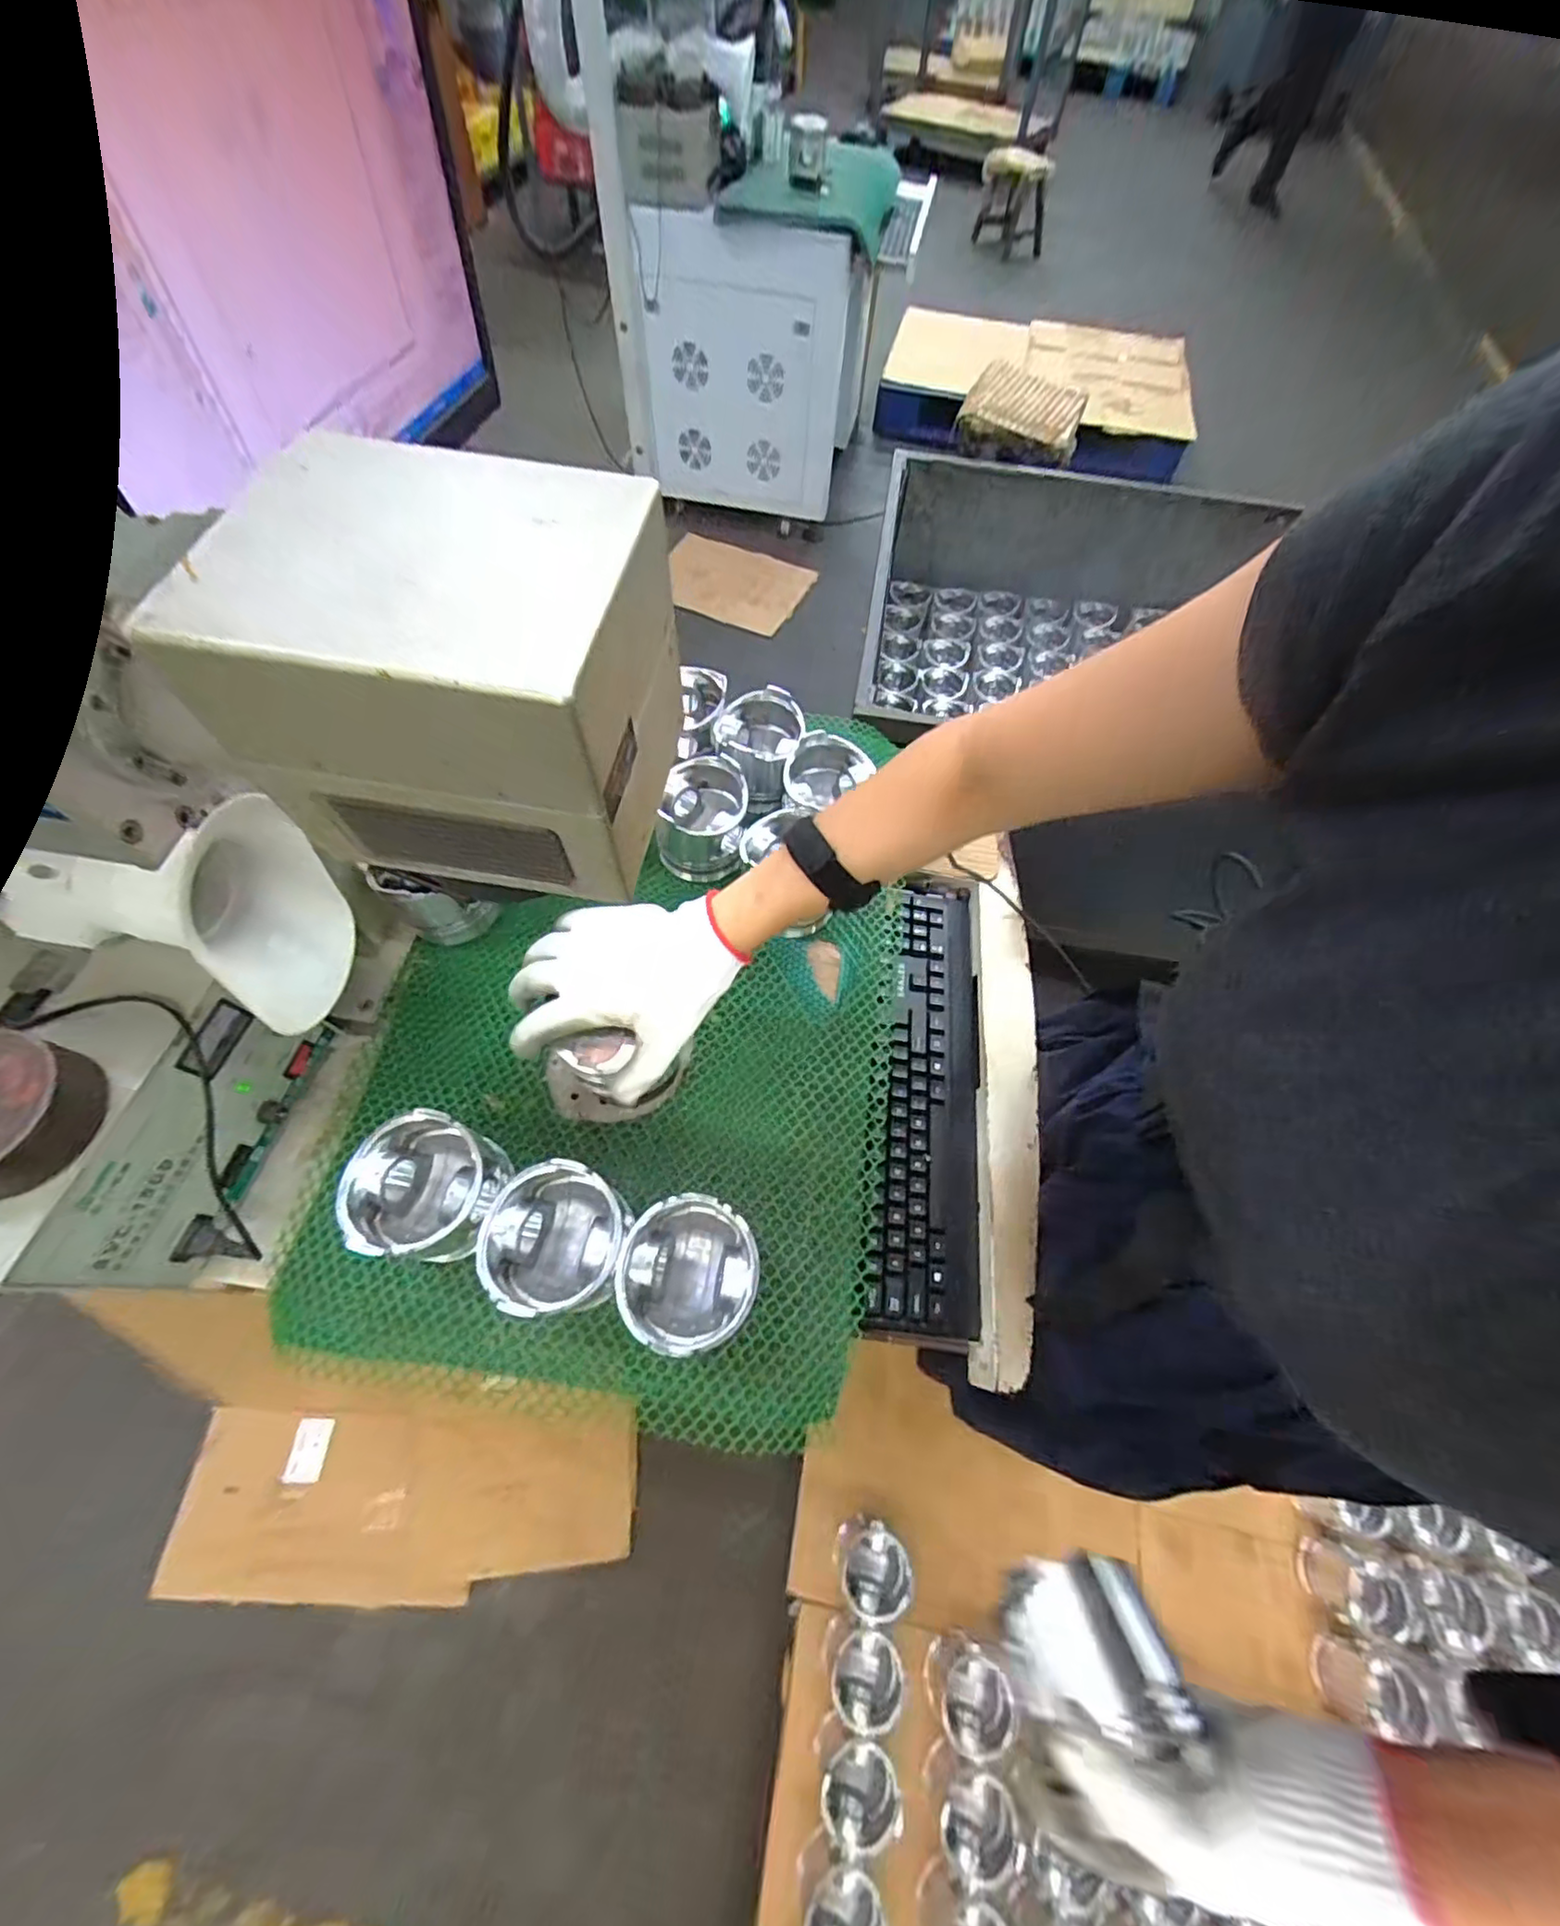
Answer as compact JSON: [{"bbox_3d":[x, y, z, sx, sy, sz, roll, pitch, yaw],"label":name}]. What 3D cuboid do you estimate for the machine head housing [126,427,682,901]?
[{"bbox_3d":[-0.100,-0.091,0.216,0.117,0.092,0.093,8,62,2],"label":"machine head housing"}]

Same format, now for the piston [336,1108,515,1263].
[{"bbox_3d":[-0.245,0.157,0.460,0.086,0.069,0.089,1,62,-2],"label":"piston"}]

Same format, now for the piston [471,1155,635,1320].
[{"bbox_3d":[-0.149,0.188,0.445,0.087,0.074,0.085,1,62,-2],"label":"piston"}]

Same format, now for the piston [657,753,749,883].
[{"bbox_3d":[-0.075,-0.139,0.639,0.087,0.080,0.088,2,62,-2],"label":"piston"}]

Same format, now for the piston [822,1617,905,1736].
[{"bbox_3d":[0.106,0.896,0.835,0.091,0.075,0.087,1,62,-2],"label":"piston"}]

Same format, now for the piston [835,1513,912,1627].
[{"bbox_3d":[0.123,0.813,0.882,0.093,0.092,0.096,-20,65,-13],"label":"piston"}]

